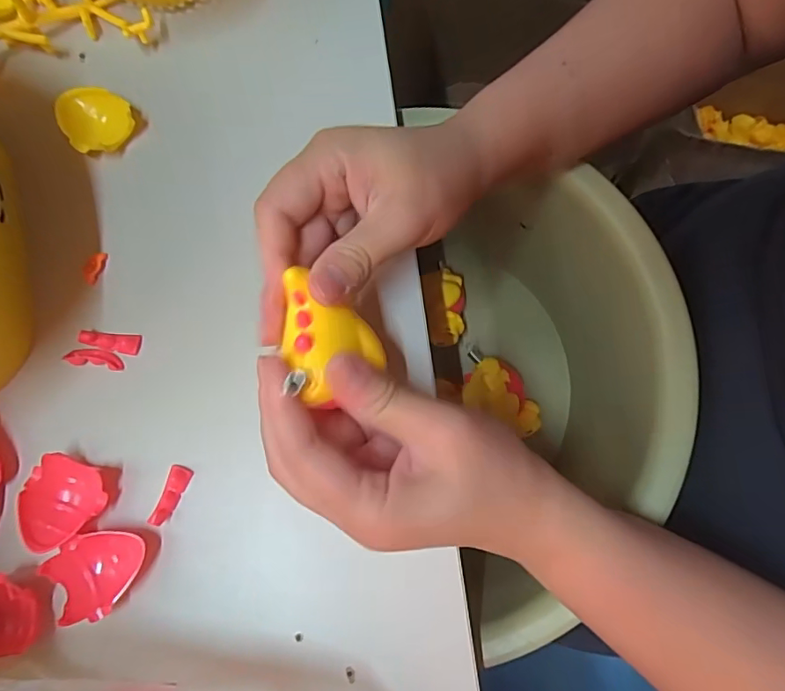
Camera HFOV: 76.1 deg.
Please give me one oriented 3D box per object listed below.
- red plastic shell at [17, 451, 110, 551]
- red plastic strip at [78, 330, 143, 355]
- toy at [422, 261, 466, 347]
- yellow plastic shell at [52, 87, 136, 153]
[{"bbox_3d":[-0.163,0.080,0.251,0.039,0.011,0.043,13,76,2],"label":"red plastic shell"},{"bbox_3d":[-0.155,-0.002,0.275,0.031,0.004,0.011,10,76,-15],"label":"red plastic strip"},{"bbox_3d":[0.042,-0.033,0.406,0.034,0.028,0.060,-5,76,-3],"label":"toy"},{"bbox_3d":[-0.175,-0.133,0.298,0.038,0.015,0.038,-33,79,-9],"label":"yellow plastic shell"}]

